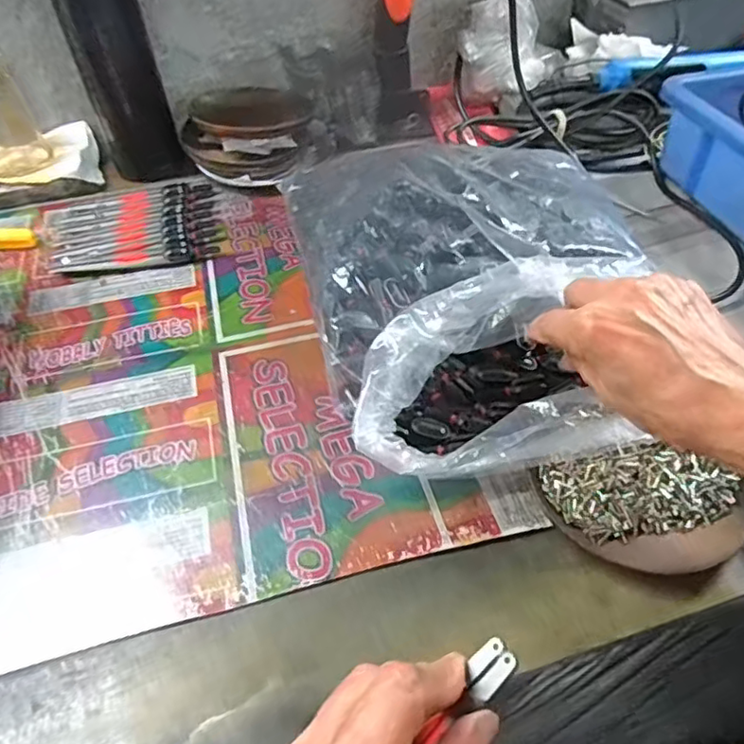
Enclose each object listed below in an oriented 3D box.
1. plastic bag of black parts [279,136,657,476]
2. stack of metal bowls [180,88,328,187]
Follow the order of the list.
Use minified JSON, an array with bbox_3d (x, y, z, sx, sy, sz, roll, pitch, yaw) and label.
[{"bbox_3d":[0.073,-0.066,0.407,0.226,0.066,0.269,-9,50,-2],"label":"plastic bag of black parts"},{"bbox_3d":[-0.115,-0.228,0.583,0.120,0.046,0.139,17,50,16],"label":"stack of metal bowls"}]

